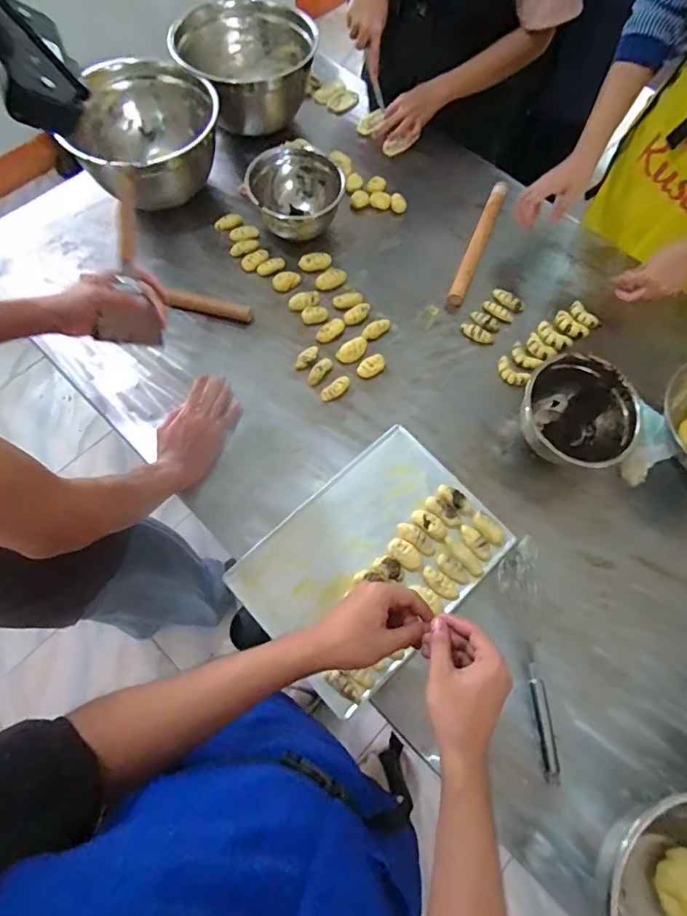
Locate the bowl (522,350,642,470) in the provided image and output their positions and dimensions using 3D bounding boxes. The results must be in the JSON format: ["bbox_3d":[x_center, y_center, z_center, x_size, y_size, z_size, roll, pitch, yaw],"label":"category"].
[{"bbox_3d":[0.357,-0.069,0.770,0.160,0.101,0.146,0,67,0],"label":"bowl"}]

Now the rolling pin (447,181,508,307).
[{"bbox_3d":[0.258,-0.409,0.969,0.031,0.034,0.311,21,68,9],"label":"rolling pin"}]

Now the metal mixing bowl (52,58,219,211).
[{"bbox_3d":[-0.358,-0.590,0.928,0.241,0.141,0.275,41,73,16],"label":"metal mixing bowl"}]

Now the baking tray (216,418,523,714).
[{"bbox_3d":[0.044,0.143,0.729,0.346,0.020,0.252,-42,73,-16],"label":"baking tray"}]

